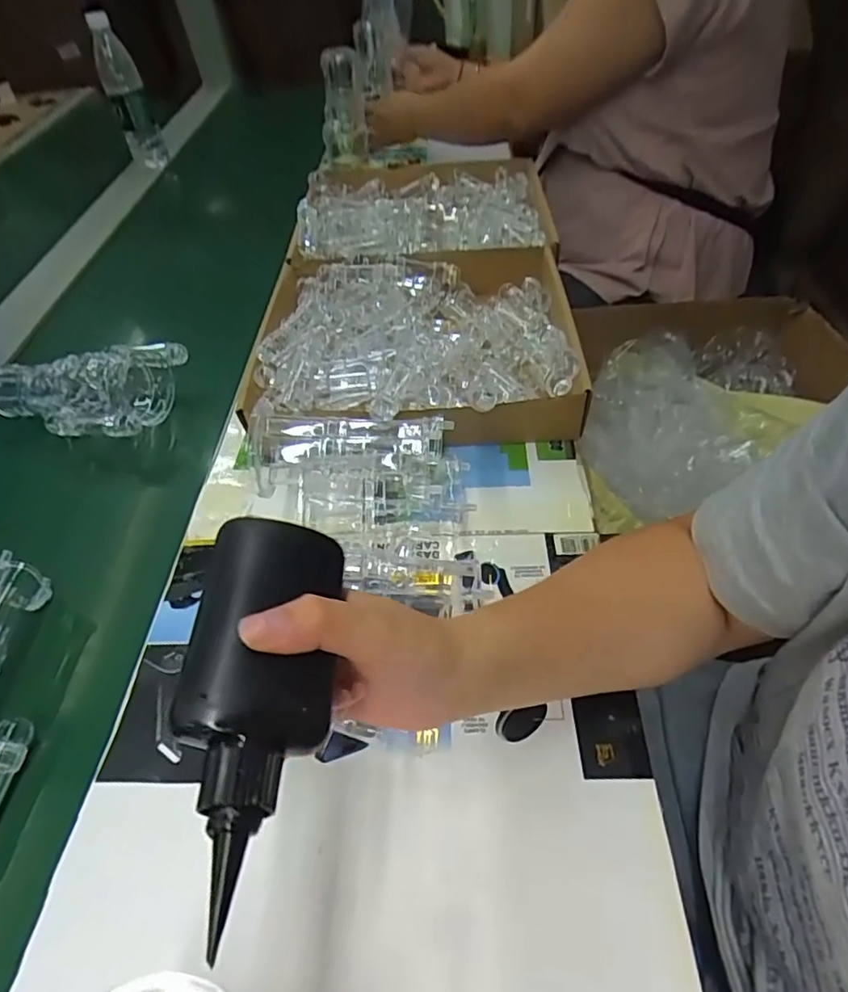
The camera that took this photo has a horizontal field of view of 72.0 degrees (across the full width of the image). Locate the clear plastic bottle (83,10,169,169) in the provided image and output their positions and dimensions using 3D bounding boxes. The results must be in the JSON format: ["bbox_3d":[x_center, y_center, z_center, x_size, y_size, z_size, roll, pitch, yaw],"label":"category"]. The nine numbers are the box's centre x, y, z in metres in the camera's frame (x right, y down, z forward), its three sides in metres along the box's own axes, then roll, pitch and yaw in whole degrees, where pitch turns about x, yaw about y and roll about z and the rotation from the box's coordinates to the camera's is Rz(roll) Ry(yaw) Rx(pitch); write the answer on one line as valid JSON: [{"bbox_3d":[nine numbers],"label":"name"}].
[{"bbox_3d":[-0.542,-0.731,1.066,0.065,0.228,0.061,-23,50,-14],"label":"clear plastic bottle"}]

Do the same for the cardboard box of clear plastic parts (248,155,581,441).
[{"bbox_3d":[-0.002,-0.276,0.701,0.320,0.067,0.601,-1,49,6],"label":"cardboard box of clear plastic parts"}]

